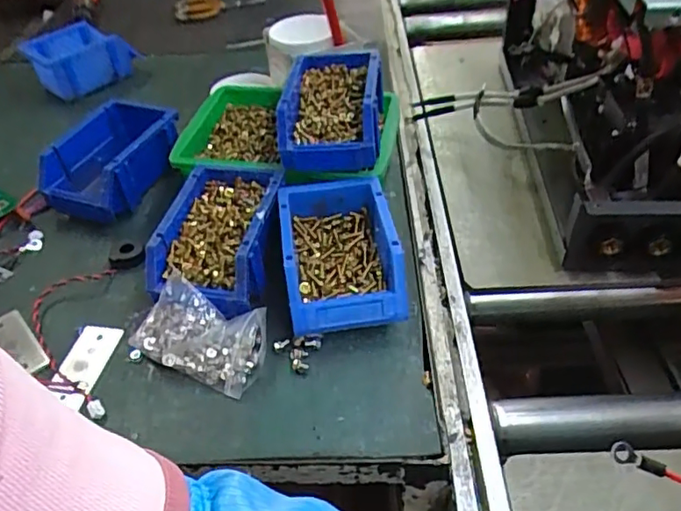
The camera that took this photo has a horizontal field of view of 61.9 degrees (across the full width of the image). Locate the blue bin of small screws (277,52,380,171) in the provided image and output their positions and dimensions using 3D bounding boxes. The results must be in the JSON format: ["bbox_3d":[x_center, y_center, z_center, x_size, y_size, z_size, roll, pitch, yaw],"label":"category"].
[{"bbox_3d":[-0.008,-0.175,0.665,0.112,0.068,0.187,1,44,6],"label":"blue bin of small screws"}]

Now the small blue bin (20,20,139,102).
[{"bbox_3d":[-0.429,-0.328,0.935,0.163,0.079,0.126,-25,47,-20],"label":"small blue bin"}]

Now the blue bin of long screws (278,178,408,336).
[{"bbox_3d":[-0.001,-0.001,0.572,0.111,0.079,0.160,-8,44,-3],"label":"blue bin of long screws"}]

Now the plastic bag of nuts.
[{"bbox_3d":[-0.129,0.071,0.526,0.118,0.055,0.073,15,47,20],"label":"plastic bag of nuts"}]

